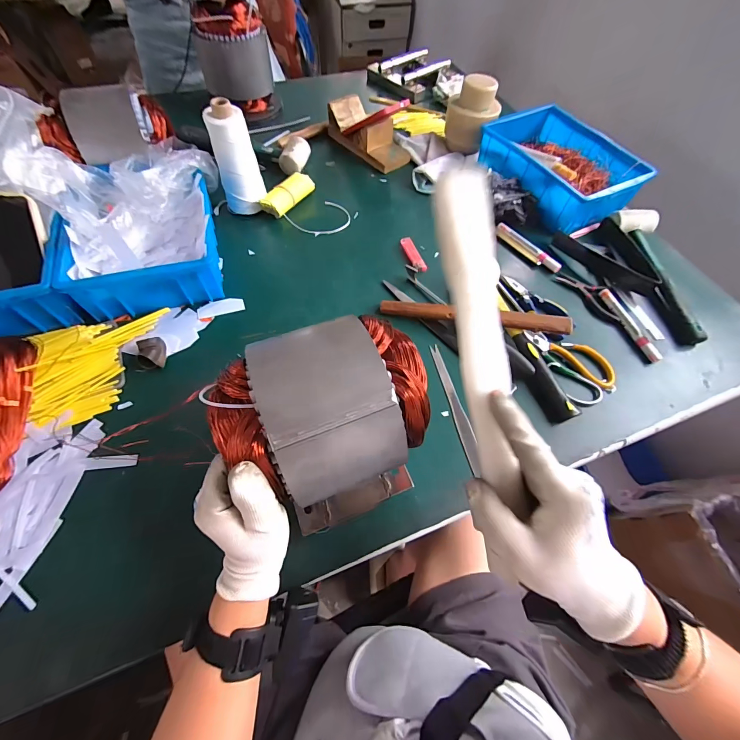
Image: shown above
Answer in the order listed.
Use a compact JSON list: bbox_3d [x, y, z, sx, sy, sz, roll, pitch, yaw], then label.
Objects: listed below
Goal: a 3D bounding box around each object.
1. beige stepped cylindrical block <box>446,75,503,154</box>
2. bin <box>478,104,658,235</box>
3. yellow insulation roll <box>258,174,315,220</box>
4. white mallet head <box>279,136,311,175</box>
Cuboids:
[{"bbox_3d":[0.220,-0.548,0.712,0.105,0.110,0.091,15,62,5],"label":"beige stepped cylindrical block"},{"bbox_3d":[0.380,-0.427,0.681,0.215,0.078,0.304,-22,65,-14],"label":"bin"},{"bbox_3d":[-0.158,-0.340,0.644,0.046,0.033,0.118,27,64,12],"label":"yellow insulation roll"},{"bbox_3d":[-0.158,-0.451,0.701,0.049,0.044,0.083,16,62,6],"label":"white mallet head"}]

